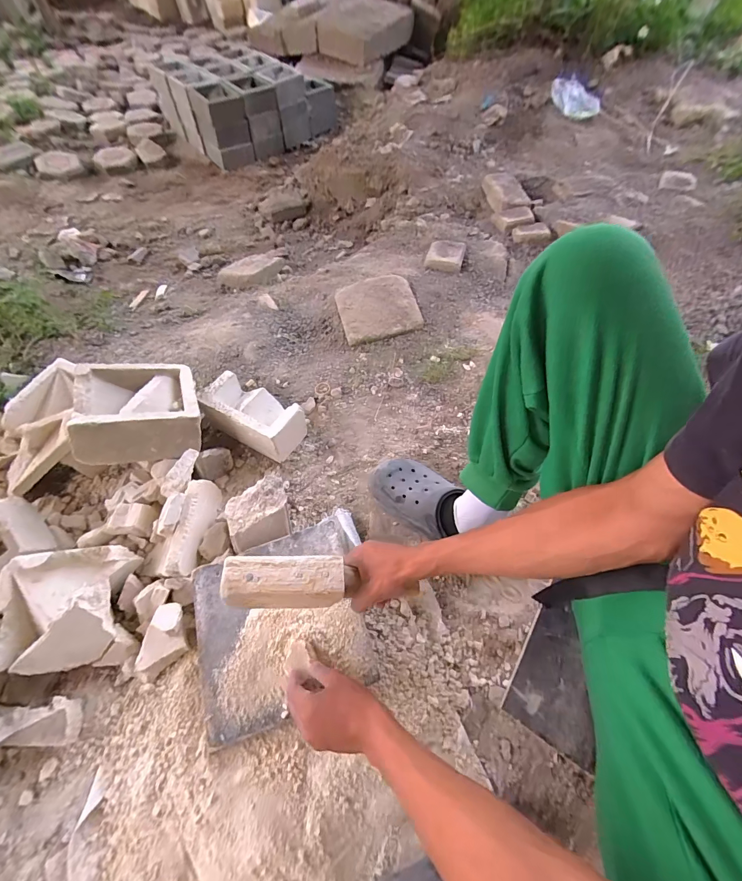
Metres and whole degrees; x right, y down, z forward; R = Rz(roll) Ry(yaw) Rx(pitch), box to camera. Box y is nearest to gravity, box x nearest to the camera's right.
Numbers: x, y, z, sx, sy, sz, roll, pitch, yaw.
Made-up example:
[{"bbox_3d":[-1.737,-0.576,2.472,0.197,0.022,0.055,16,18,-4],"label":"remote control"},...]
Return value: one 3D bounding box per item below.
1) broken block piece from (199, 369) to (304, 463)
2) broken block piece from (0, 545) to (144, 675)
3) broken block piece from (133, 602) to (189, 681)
[{"bbox_3d":[-0.249,-0.052,0.778,0.197,0.098,0.103,24,63,15],"label":"broken block piece"},{"bbox_3d":[-0.480,0.262,0.563,0.178,0.084,0.165,-6,59,-4],"label":"broken block piece"},{"bbox_3d":[-0.318,0.310,0.556,0.058,0.034,0.101,12,59,7],"label":"broken block piece"}]

